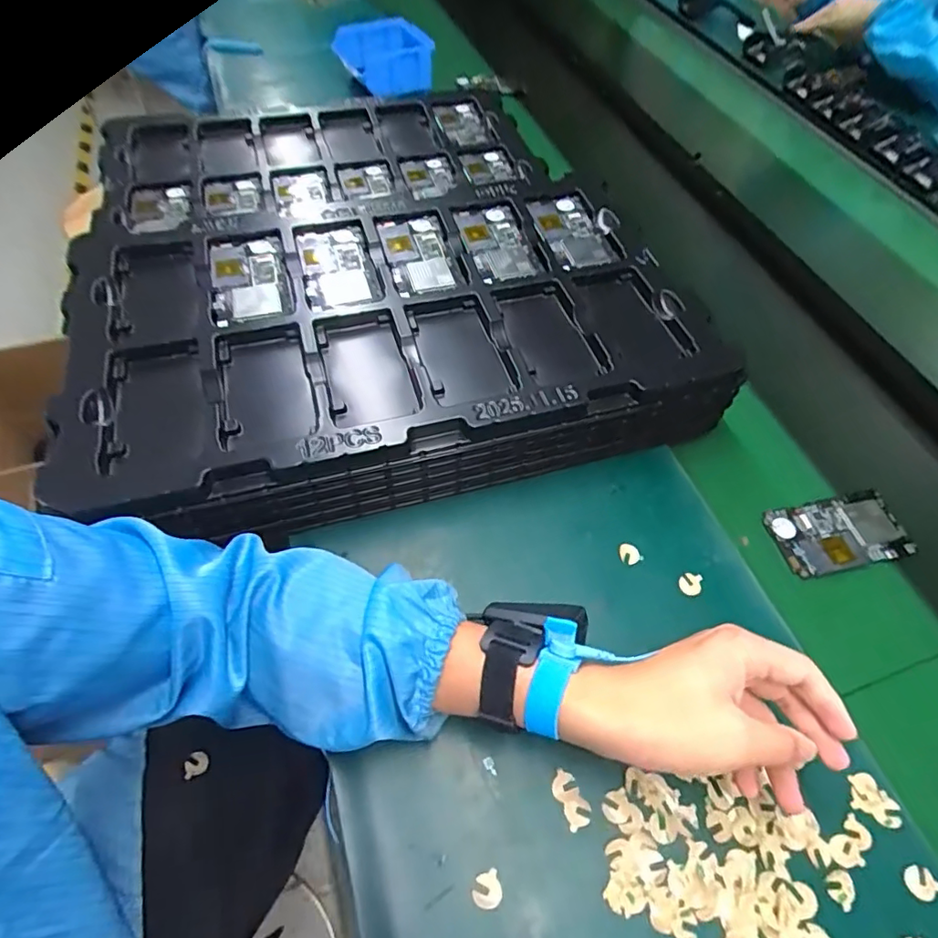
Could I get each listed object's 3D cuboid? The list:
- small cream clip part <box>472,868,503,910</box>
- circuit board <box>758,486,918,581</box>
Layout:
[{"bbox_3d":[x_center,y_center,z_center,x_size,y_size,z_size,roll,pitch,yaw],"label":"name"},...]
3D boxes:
[{"bbox_3d":[0.011,0.255,0.331,0.018,0.004,0.018,2,56,-3],"label":"small cream clip part"},{"bbox_3d":[0.331,0.057,0.490,0.122,0.011,0.067,-8,57,-10],"label":"circuit board"}]

